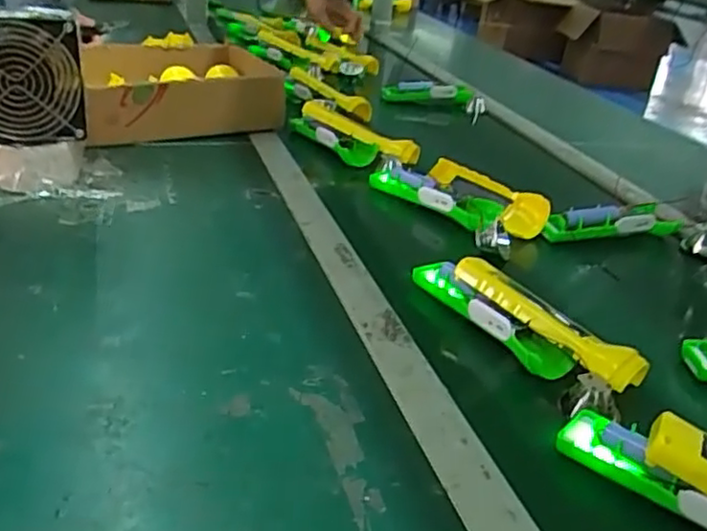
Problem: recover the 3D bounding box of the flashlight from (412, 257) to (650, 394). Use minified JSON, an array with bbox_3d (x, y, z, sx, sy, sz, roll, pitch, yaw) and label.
[{"bbox_3d":[0.129,0.038,0.551,0.052,0.040,0.202,-16,35,-35],"label":"flashlight"}]

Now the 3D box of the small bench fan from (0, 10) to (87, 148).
[{"bbox_3d":[-0.328,-0.181,0.664,0.117,0.121,0.033,-14,36,-25],"label":"small bench fan"}]

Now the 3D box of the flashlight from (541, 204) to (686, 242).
[{"bbox_3d":[0.288,-0.050,0.767,0.162,0.034,0.033,0,29,-12],"label":"flashlight"}]

